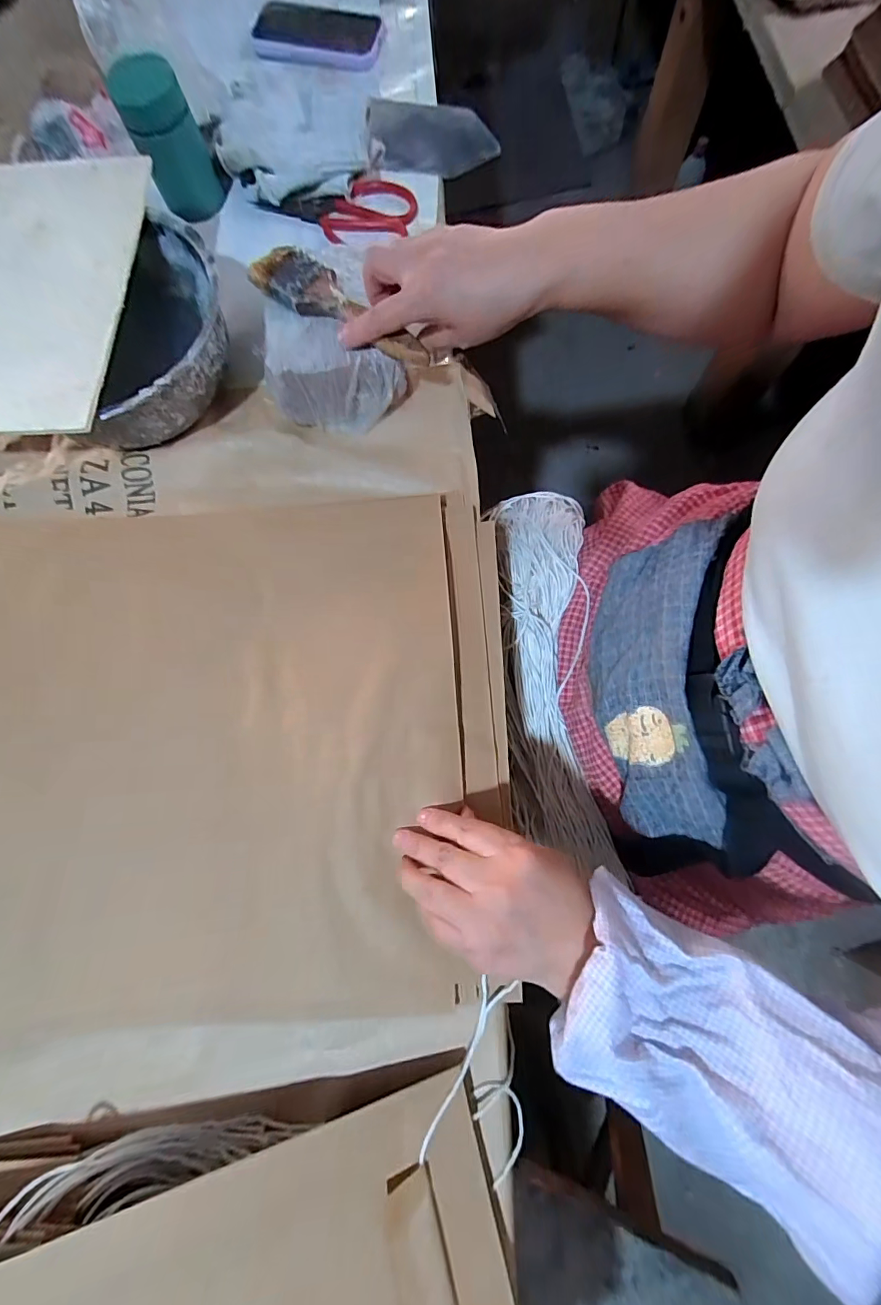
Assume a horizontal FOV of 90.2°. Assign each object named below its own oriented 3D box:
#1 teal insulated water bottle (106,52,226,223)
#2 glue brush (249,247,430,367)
[{"bbox_3d":[-0.276,-0.520,0.449,0.064,0.094,0.055,-23,80,-3],"label":"teal insulated water bottle"},{"bbox_3d":[-0.077,-0.281,0.357,0.173,0.019,0.049,38,78,9],"label":"glue brush"}]

